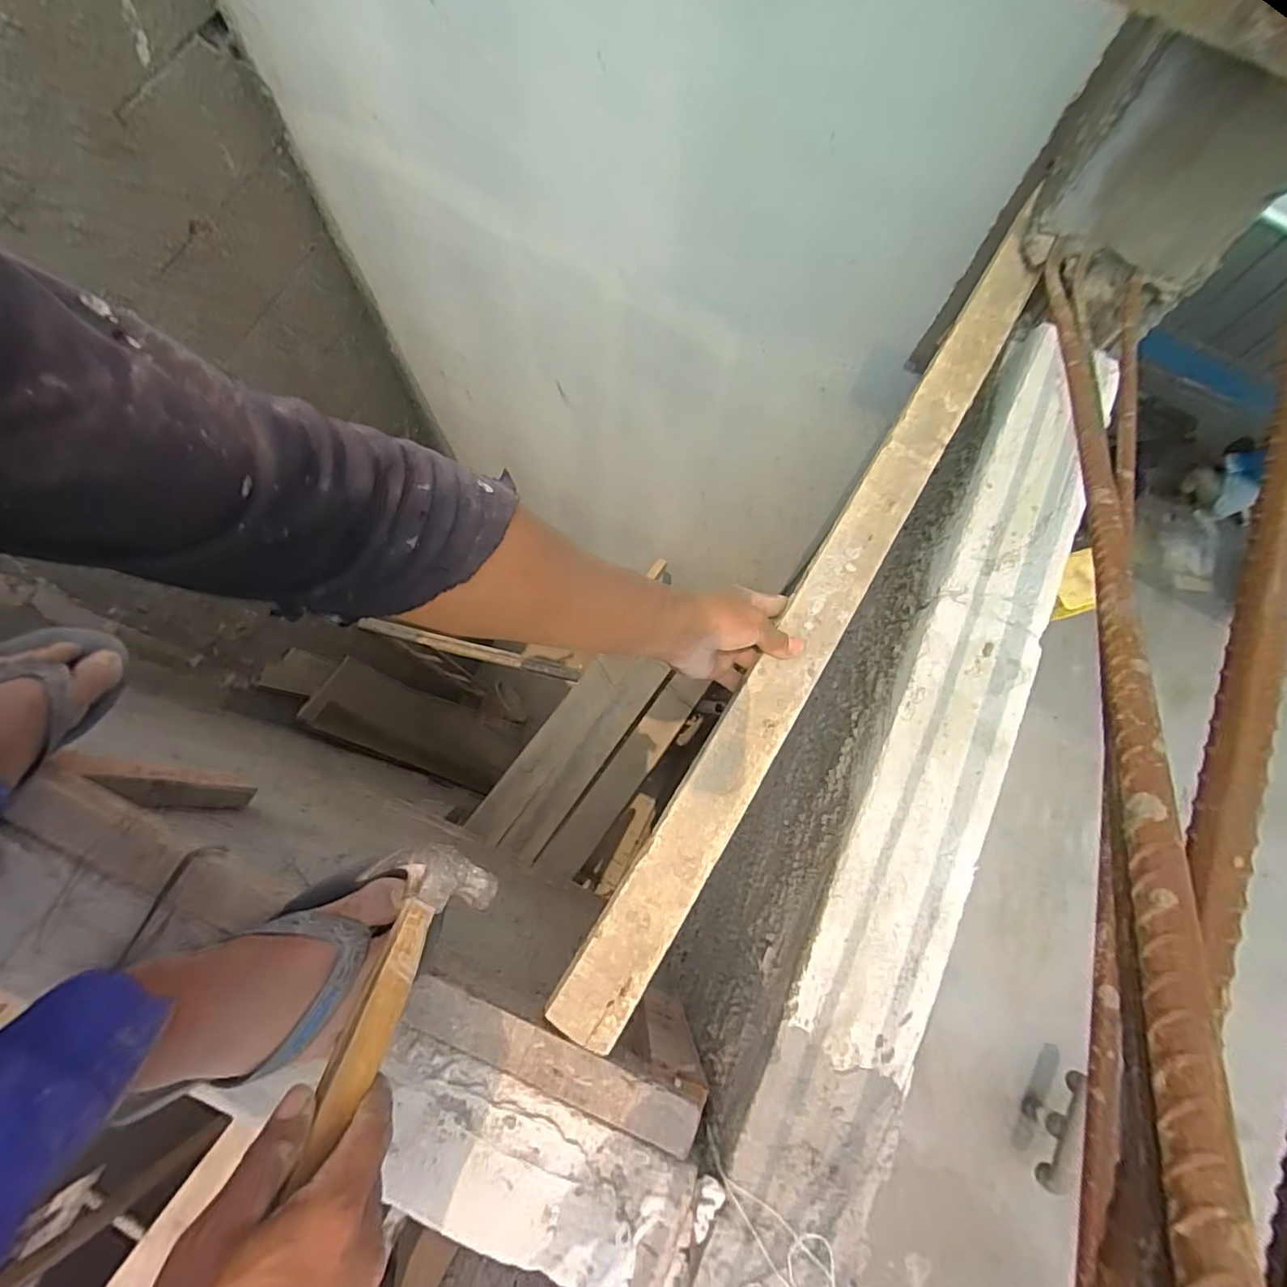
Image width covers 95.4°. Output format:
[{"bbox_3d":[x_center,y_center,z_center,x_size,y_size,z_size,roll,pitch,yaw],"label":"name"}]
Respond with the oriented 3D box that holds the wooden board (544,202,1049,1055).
[{"bbox_3d":[0.186,-0.073,0.545,0.058,0.016,0.885,32,75,7],"label":"wooden board"}]

